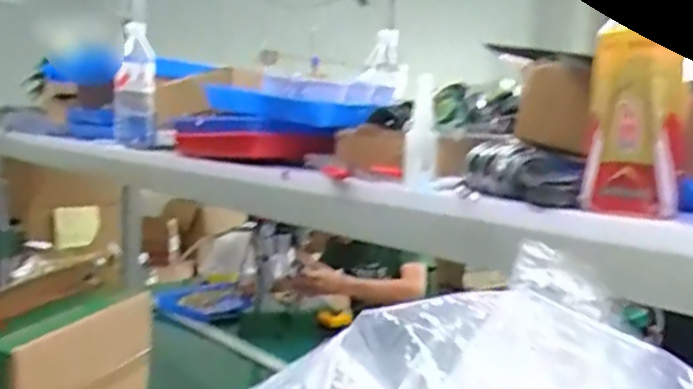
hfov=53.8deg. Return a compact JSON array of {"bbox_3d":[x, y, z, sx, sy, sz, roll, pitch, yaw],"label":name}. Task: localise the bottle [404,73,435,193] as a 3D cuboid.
[{"bbox_3d":[0.076,-0.063,0.696,0.028,0.114,0.026,3,5,6],"label":"bottle"}]

